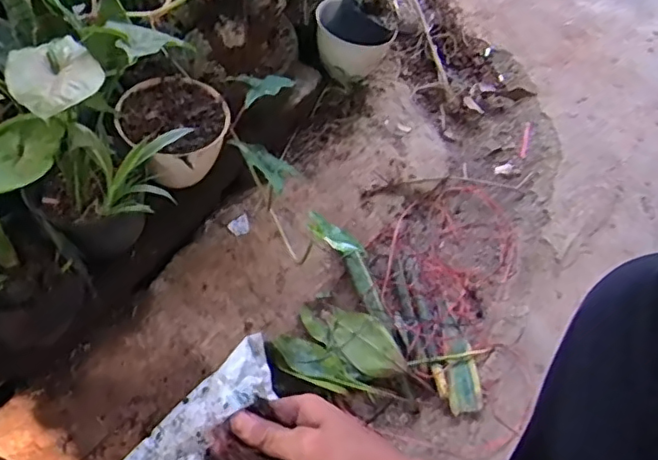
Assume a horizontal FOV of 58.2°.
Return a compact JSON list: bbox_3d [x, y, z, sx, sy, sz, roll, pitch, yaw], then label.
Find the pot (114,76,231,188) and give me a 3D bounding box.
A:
[{"bbox_3d":[-0.215,-0.140,0.835,0.143,0.084,0.139,3,53,-3],"label":"pot"}]

